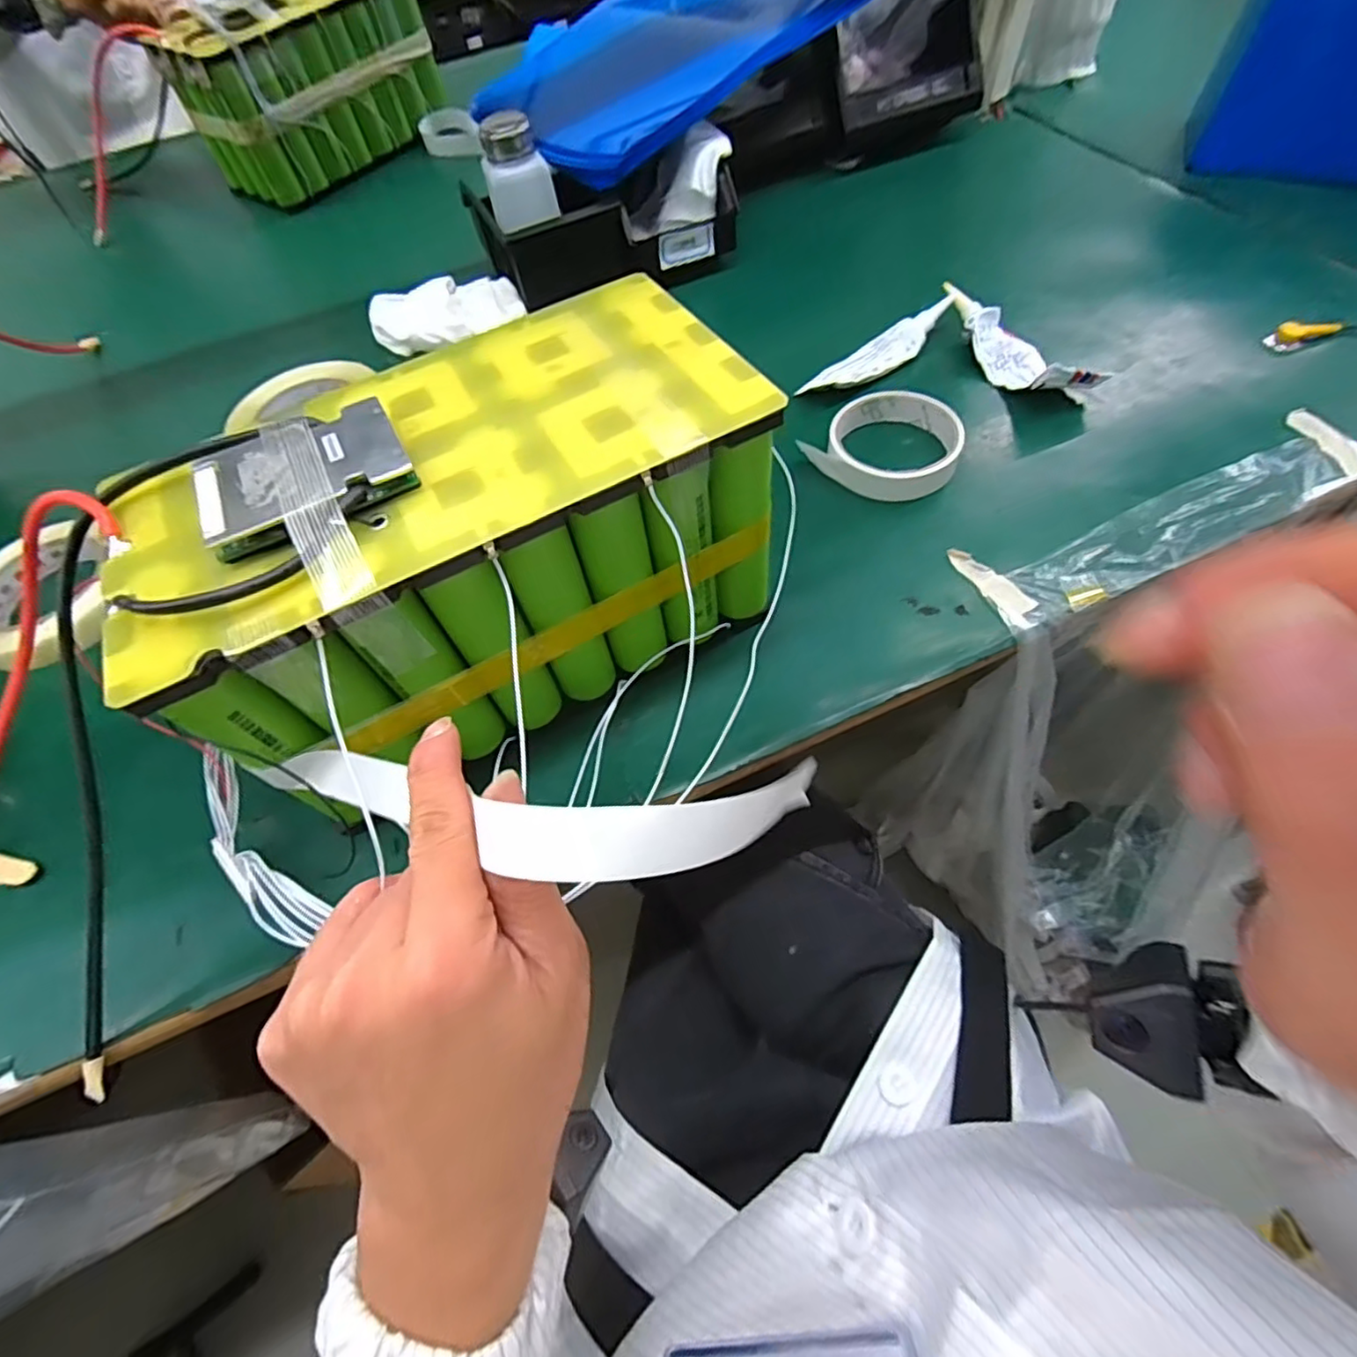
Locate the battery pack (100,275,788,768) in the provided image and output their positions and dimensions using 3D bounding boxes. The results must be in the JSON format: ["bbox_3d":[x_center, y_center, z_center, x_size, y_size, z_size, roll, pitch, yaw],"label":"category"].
[{"bbox_3d":[-0.100,-0.069,0.326,0.265,0.145,0.140,-26,61,-11],"label":"battery pack"}]

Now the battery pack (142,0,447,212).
[{"bbox_3d":[-0.420,-0.700,0.743,0.103,0.150,0.276,35,68,22],"label":"battery pack"}]

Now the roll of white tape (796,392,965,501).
[{"bbox_3d":[0.145,-0.161,0.435,0.090,0.020,0.086,-2,59,3],"label":"roll of white tape"}]

